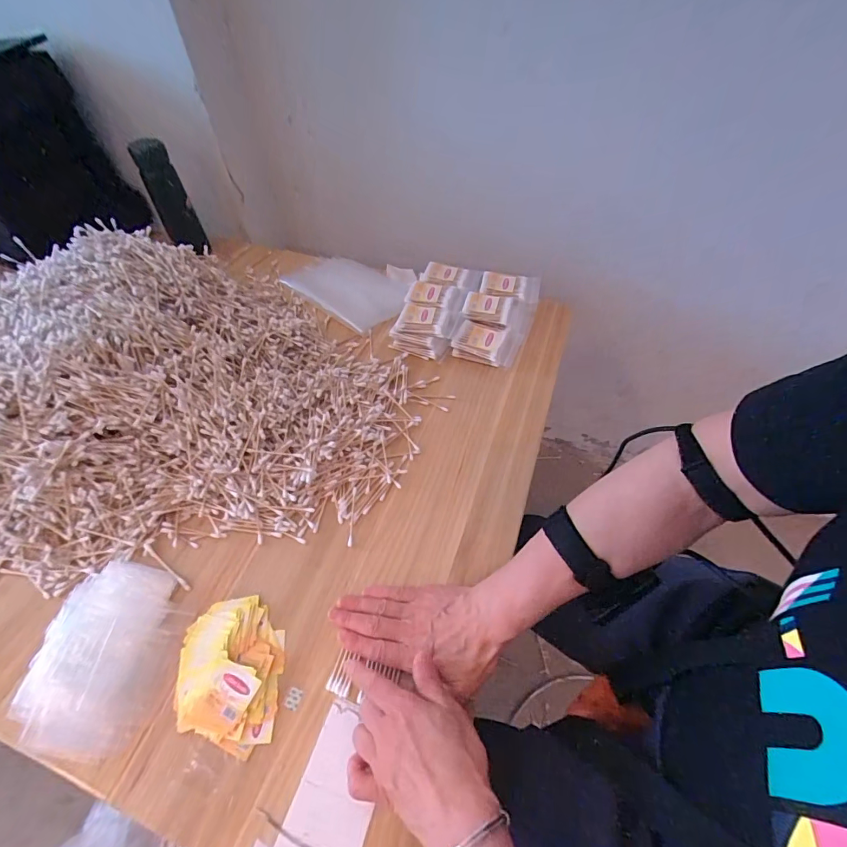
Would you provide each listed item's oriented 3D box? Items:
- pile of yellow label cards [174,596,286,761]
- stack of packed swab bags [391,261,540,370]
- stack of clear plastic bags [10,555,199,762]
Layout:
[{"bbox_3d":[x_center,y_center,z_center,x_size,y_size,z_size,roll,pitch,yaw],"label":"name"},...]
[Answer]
[{"bbox_3d":[-0.180,0.228,0.399,0.091,0.017,0.126,-8,52,-6],"label":"pile of yellow label cards"},{"bbox_3d":[0.020,-0.174,0.651,0.094,0.064,0.149,17,54,14],"label":"stack of packed swab bags"},{"bbox_3d":[-0.308,0.214,0.407,0.126,0.031,0.154,6,52,6],"label":"stack of clear plastic bags"}]

